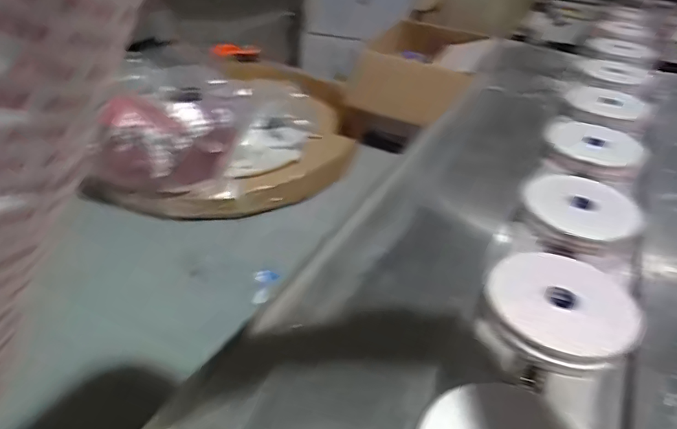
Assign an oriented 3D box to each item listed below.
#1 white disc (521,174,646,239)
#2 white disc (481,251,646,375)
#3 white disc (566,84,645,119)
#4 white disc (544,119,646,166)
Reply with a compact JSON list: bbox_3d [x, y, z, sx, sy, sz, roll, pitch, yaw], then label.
[{"bbox_3d":[0.407,-0.019,0.847,0.178,0.017,0.177,3,33,-2],"label":"white disc"},{"bbox_3d":[0.291,0.109,0.652,0.174,0.021,0.183,26,39,31],"label":"white disc"},{"bbox_3d":[0.650,-0.278,1.242,0.169,0.015,0.201,18,35,21],"label":"white disc"},{"bbox_3d":[0.534,-0.157,1.070,0.200,0.018,0.200,0,33,0],"label":"white disc"}]

